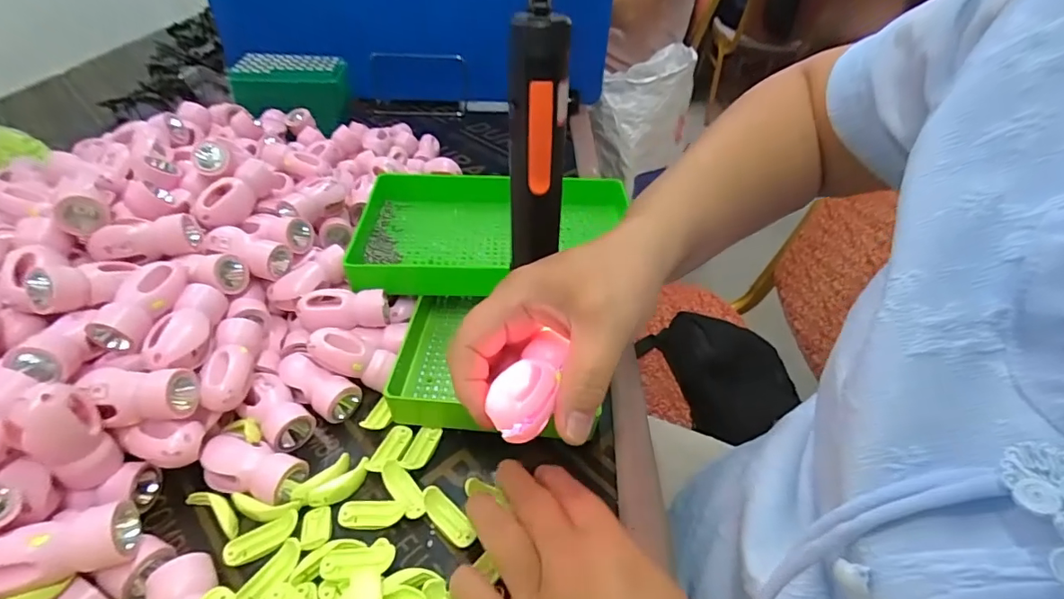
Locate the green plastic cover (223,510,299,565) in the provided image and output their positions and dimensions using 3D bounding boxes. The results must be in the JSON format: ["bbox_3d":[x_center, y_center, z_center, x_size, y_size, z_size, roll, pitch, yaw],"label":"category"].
[{"bbox_3d":[-0.158,0.139,0.292,0.041,0.010,0.014,-18,46,-25],"label":"green plastic cover"}]

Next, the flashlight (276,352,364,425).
[{"bbox_3d":[-0.155,0.062,0.363,0.066,0.025,0.027,31,46,10],"label":"flashlight"}]

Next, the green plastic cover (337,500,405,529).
[{"bbox_3d":[-0.099,0.133,0.309,0.039,0.006,0.016,2,40,-4],"label":"green plastic cover"}]

